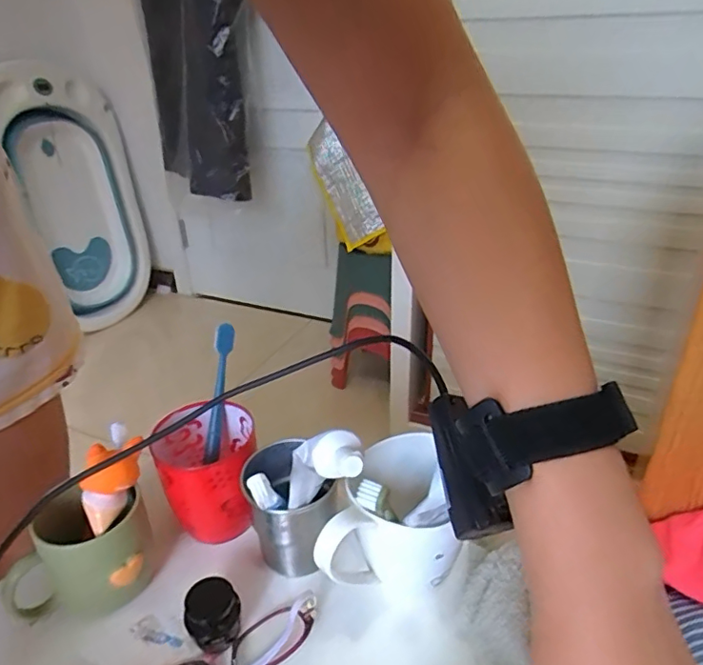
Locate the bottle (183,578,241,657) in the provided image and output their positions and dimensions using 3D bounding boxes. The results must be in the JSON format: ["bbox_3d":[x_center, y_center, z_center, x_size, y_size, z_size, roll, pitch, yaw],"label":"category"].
[{"bbox_3d":[-0.097,0.199,0.374,0.035,0.040,0.029,-16,31,-24],"label":"bottle"}]

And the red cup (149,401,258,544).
[{"bbox_3d":[-0.120,0.123,0.460,0.077,0.089,0.083,-2,28,1],"label":"red cup"}]

